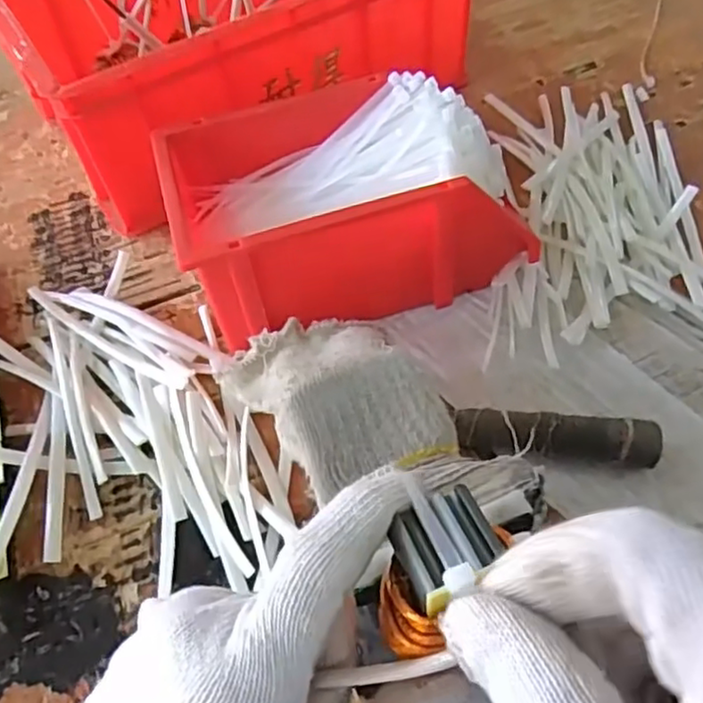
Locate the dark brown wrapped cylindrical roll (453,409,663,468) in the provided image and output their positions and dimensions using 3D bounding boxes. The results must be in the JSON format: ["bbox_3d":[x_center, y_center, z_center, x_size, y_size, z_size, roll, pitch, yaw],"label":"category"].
[{"bbox_3d":[0.125,0.055,0.413,0.119,0.028,0.026,4,52,9],"label":"dark brown wrapped cylindrical roll"}]

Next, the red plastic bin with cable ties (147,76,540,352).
[{"bbox_3d":[-0.006,-0.105,0.494,0.235,0.109,0.158,-18,52,-8],"label":"red plastic bin with cable ties"}]

